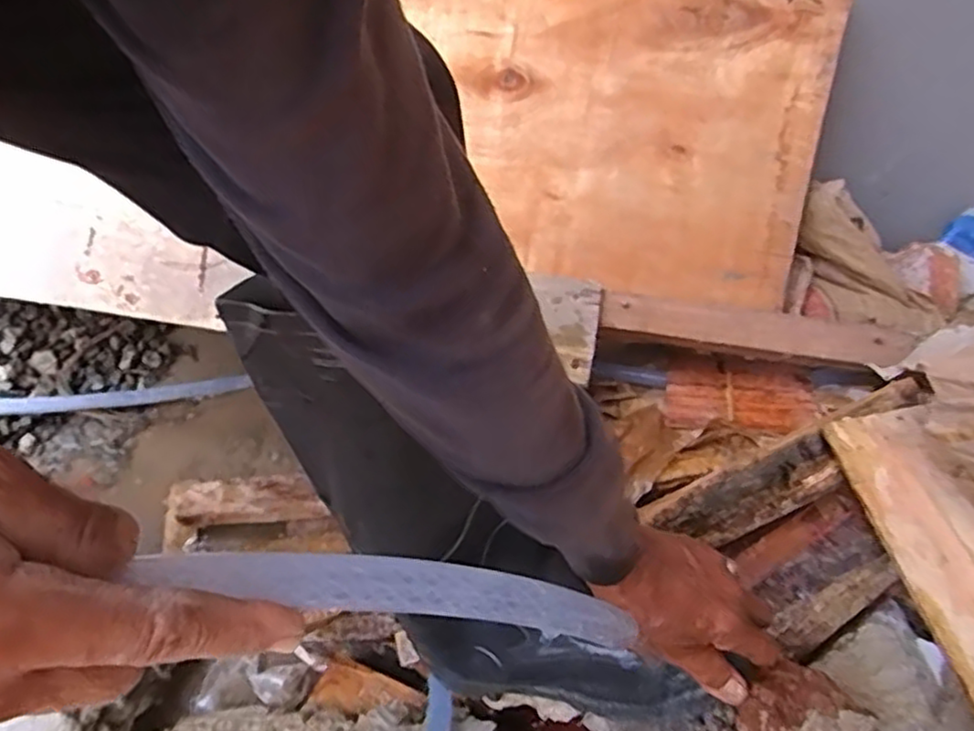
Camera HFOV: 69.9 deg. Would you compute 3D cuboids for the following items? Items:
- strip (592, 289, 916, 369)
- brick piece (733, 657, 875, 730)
[{"bbox_3d":[0.266,-0.037,0.706,0.298,0.032,0.041,10,55,3],"label":"strip"},{"bbox_3d":[0.200,0.227,0.442,0.063,0.043,0.069,2,55,-3],"label":"brick piece"}]

